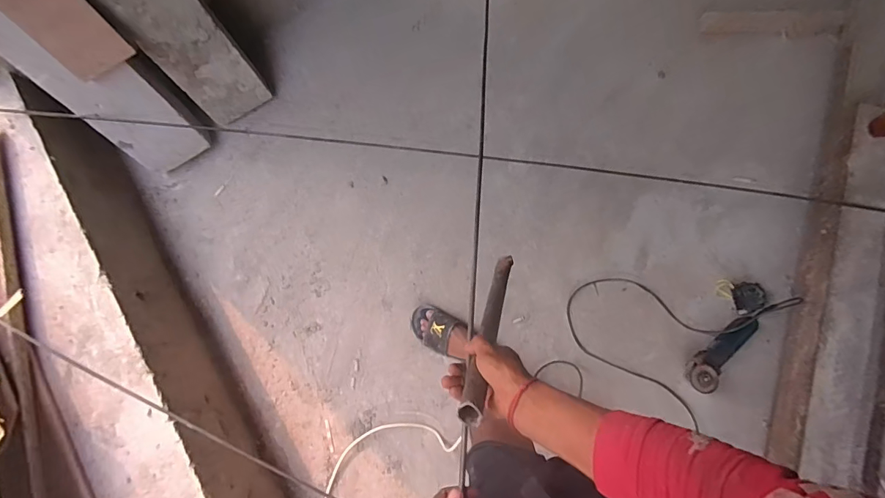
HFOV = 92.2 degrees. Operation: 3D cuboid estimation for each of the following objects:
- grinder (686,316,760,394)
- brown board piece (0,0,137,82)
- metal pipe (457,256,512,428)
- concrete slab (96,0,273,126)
[{"bbox_3d":[0.770,0.283,1.169,0.264,0.085,0.067,-42,82,-7],"label":"grinder"},{"bbox_3d":[-0.850,-0.525,0.906,0.142,0.321,0.023,-35,52,-6],"label":"brown board piece"},{"bbox_3d":[0.080,0.113,0.698,0.030,0.452,0.034,21,116,5],"label":"metal pipe"},{"bbox_3d":[-0.681,-0.565,1.088,0.188,0.584,0.058,-40,61,-6],"label":"concrete slab"}]

